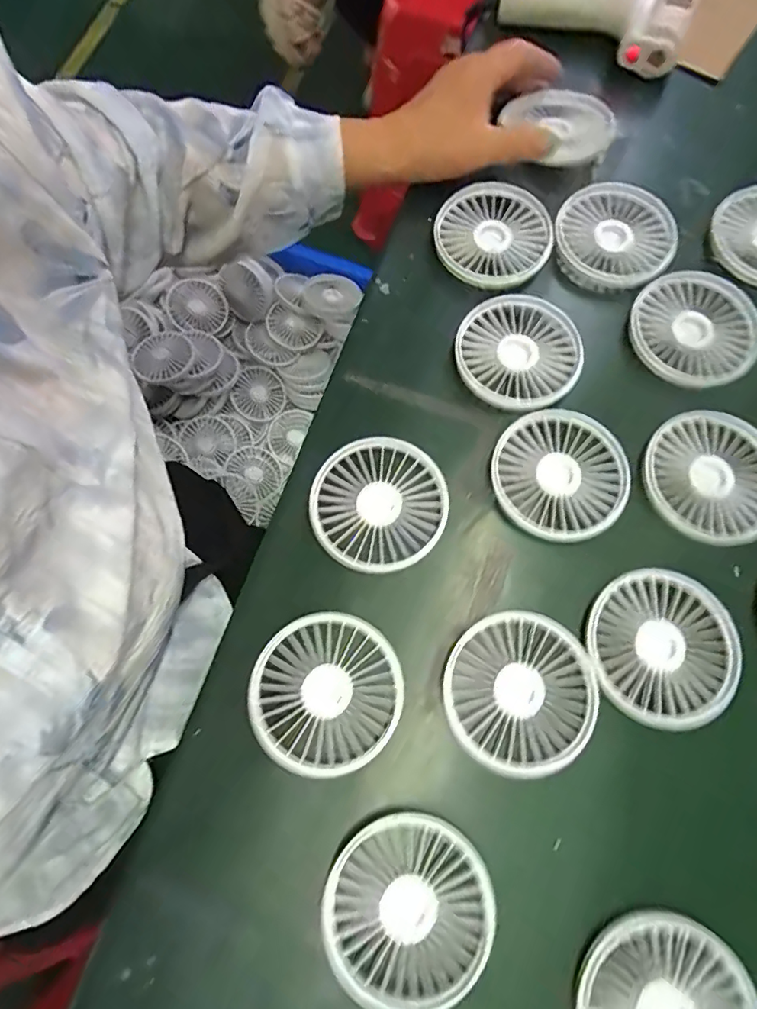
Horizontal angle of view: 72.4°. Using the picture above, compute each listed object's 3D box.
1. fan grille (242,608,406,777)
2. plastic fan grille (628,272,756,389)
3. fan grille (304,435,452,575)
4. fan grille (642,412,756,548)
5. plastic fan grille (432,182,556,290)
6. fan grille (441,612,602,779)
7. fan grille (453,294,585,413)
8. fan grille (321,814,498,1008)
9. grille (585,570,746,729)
[{"bbox_3d":[-0.032,0.113,0.312,0.091,0.011,0.086,-1,74,2],"label":"fan grille"},{"bbox_3d":[0.233,-0.130,0.379,0.088,0.009,0.090,35,78,11],"label":"plastic fan grille"},{"bbox_3d":[0.001,0.000,0.345,0.089,0.013,0.084,-1,74,2],"label":"fan grille"},{"bbox_3d":[0.228,-0.019,0.349,0.092,0.007,0.089,-1,74,2],"label":"fan grille"},{"bbox_3d":[0.089,-0.211,0.405,0.087,0.015,0.087,-1,74,2],"label":"plastic fan grille"},{"bbox_3d":[0.086,0.112,0.310,0.090,0.006,0.087,-1,74,2],"label":"fan grille"},{"bbox_3d":[0.102,-0.110,0.376,0.089,0.010,0.090,-1,74,2],"label":"fan grille"},{"bbox_3d":[0.017,0.218,0.279,0.088,0.013,0.086,-1,74,2],"label":"fan grille"},{"bbox_3d":[0.175,0.087,0.316,0.090,0.008,0.087,-1,74,2],"label":"grille"}]

